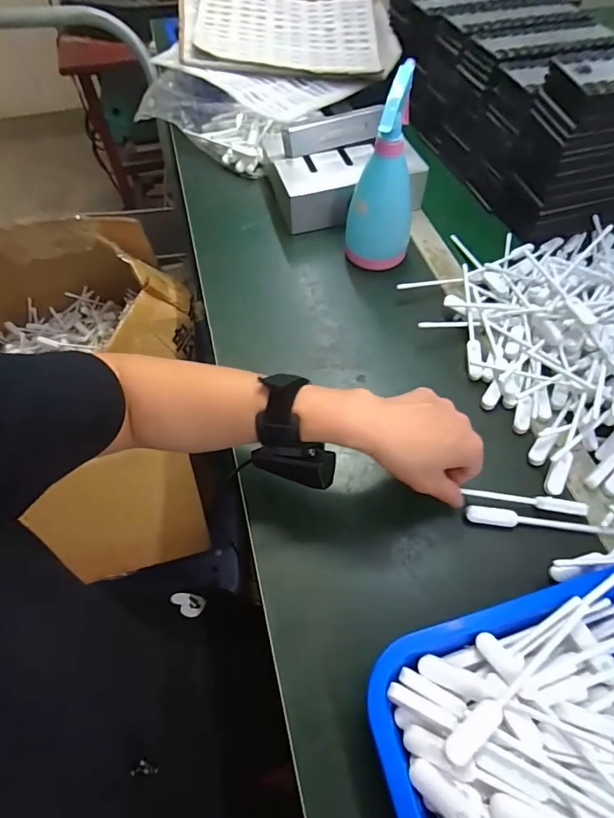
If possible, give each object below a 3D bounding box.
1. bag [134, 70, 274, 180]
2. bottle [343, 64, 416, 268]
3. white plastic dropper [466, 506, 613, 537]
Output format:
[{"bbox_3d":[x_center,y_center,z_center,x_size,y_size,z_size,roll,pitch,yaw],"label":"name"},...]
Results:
[{"bbox_3d":[-0.172,-0.483,0.723,0.292,0.062,0.091,40,66,22],"label":"bag"},{"bbox_3d":[0.090,-0.271,0.518,0.078,0.191,0.081,4,58,3],"label":"bottle"},{"bbox_3d":[0.215,0.102,0.389,0.139,0.007,0.015,5,58,4],"label":"white plastic dropper"}]

